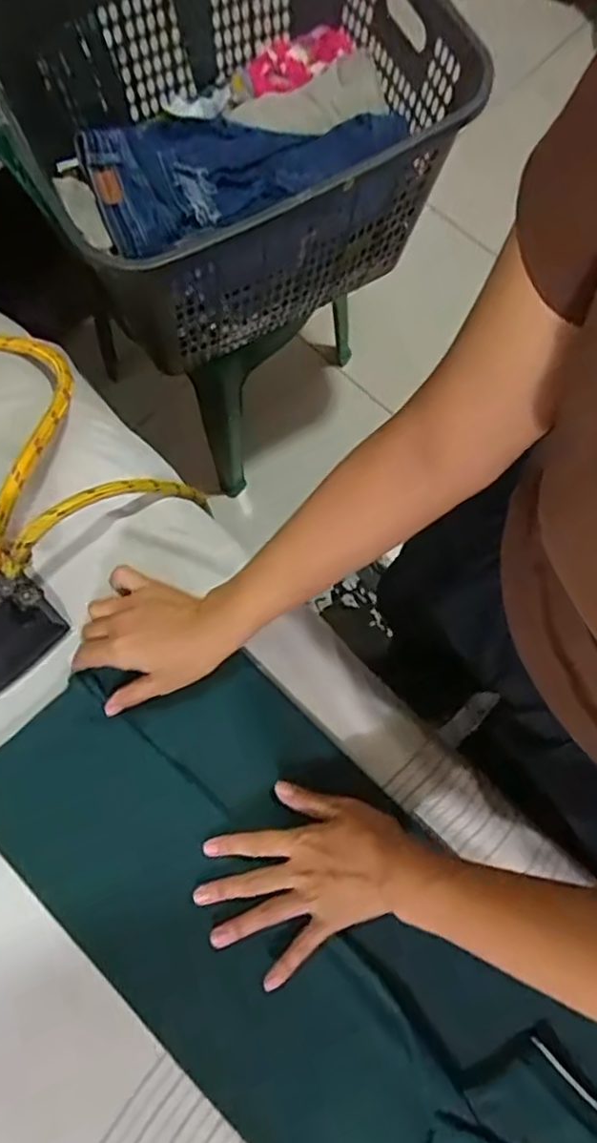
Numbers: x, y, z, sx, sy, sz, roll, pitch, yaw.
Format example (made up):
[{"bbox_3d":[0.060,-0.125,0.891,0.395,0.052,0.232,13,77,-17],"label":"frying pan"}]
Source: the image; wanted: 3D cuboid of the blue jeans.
[{"bbox_3d":[-0.082,-0.597,0.933,0.424,0.069,0.192,-24,77,-7],"label":"blue jeans"}]

